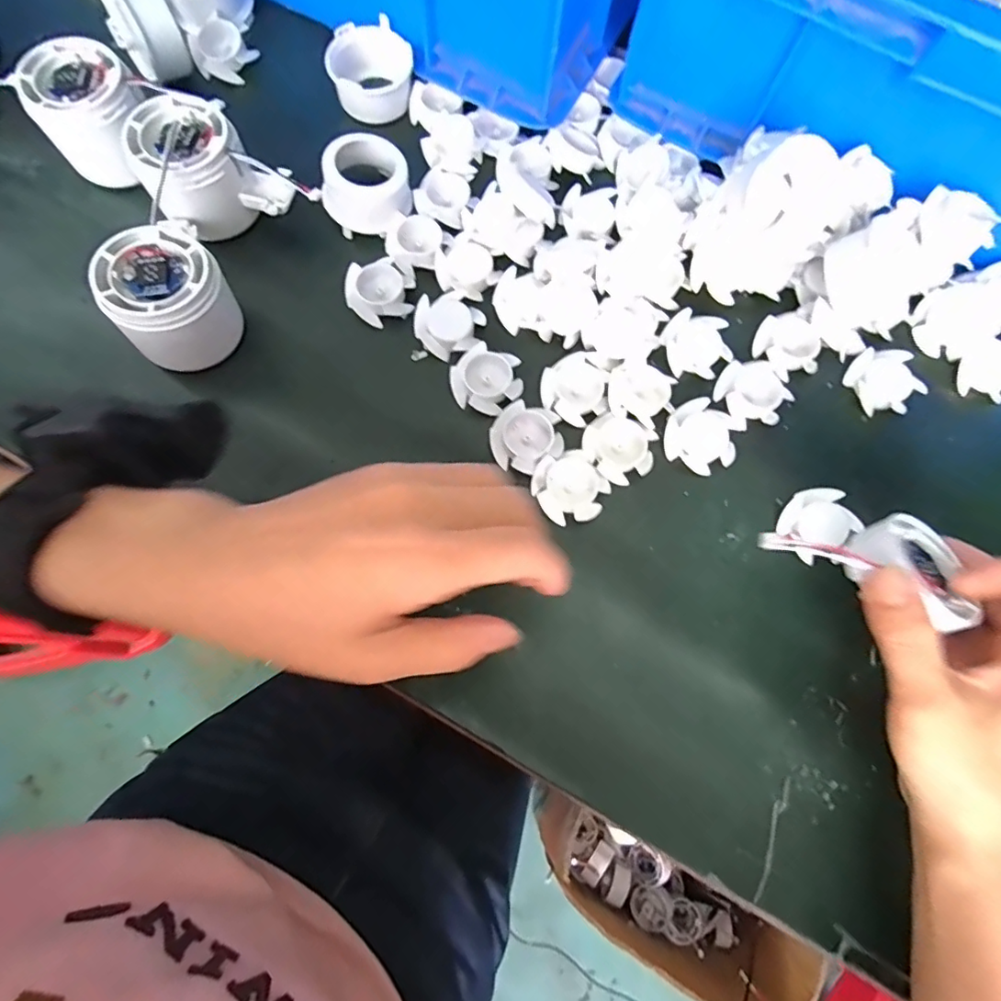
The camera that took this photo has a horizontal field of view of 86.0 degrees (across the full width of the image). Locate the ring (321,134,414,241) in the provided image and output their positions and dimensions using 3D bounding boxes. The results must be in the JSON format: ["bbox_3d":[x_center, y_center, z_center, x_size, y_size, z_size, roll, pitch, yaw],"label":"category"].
[{"bbox_3d":[-0.082,-0.192,0.326,0.052,0.024,0.049,1,76,-2],"label":"ring"}]

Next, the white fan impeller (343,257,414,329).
[{"bbox_3d":[-0.074,-0.124,0.321,0.035,0.012,0.035,-23,79,-8],"label":"white fan impeller"}]

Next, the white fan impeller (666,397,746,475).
[{"bbox_3d":[0.116,-0.037,0.309,0.040,0.009,0.037,0,78,0],"label":"white fan impeller"}]

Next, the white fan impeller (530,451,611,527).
[{"bbox_3d":[0.038,-0.007,0.296,0.037,0.009,0.039,1,76,-2],"label":"white fan impeller"}]

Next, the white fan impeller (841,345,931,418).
[{"bbox_3d":[0.232,-0.072,0.326,0.039,0.012,0.037,-1,76,-3],"label":"white fan impeller"}]

